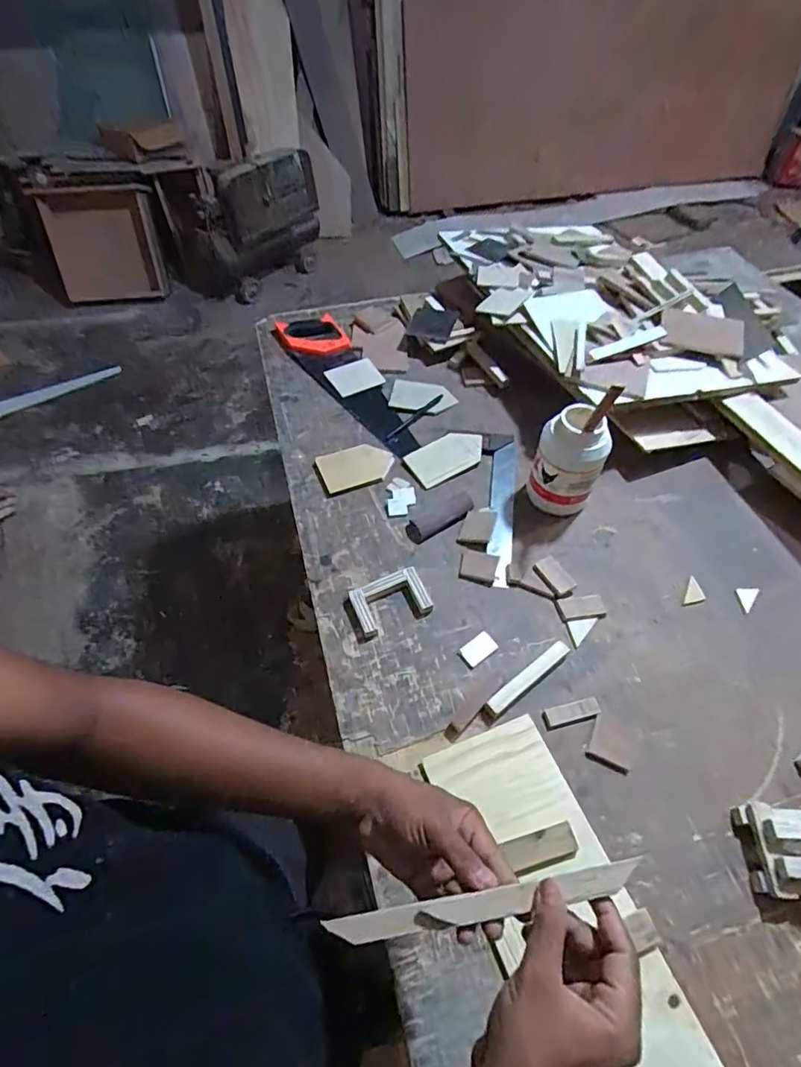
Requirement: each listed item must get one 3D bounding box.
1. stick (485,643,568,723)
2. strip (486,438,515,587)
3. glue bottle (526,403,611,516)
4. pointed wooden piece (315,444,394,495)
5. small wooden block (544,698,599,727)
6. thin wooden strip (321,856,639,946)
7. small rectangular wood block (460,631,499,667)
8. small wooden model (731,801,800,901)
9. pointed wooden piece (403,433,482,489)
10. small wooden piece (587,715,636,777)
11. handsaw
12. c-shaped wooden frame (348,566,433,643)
[{"bbox_3d":[0.159,0.181,0.659,0.139,0.013,0.021,-34,61,-21],"label":"stick"},{"bbox_3d":[0.160,-0.044,0.833,0.039,0.009,0.289,7,55,6],"label":"strip"},{"bbox_3d":[0.249,-0.105,0.782,0.099,0.165,0.078,17,56,12],"label":"glue bottle"},{"bbox_3d":[-0.073,-0.113,0.886,0.121,0.013,0.080,-16,56,-10],"label":"pointed wooden piece"},{"bbox_3d":[0.211,0.218,0.645,0.063,0.008,0.021,-11,55,-7],"label":"small wooden block"},{"bbox_3d":[0.056,0.271,0.382,0.225,0.010,0.018,-18,55,8],"label":"thin wooden strip"},{"bbox_3d":[0.104,0.152,0.693,0.047,0.004,0.030,-32,60,-20],"label":"small rectangular wood block"},{"bbox_3d":[0.411,0.322,0.535,0.094,0.058,0.088,1,55,2],"label":"small wooden model"},{"bbox_3d":[0.079,-0.131,0.898,0.136,0.012,0.081,-29,59,-18],"label":"pointed wooden piece"},{"bbox_3d":[0.251,0.250,0.622,0.050,0.005,0.053,22,58,15],"label":"small wooden piece"},{"bbox_3d":[-0.107,-0.311,1.024,0.124,0.028,0.448,-28,59,-18],"label":"handsaw"},{"bbox_3d":[-0.015,0.096,0.724,0.110,0.023,0.069,-21,57,-14],"label":"c-shaped wooden frame"}]

